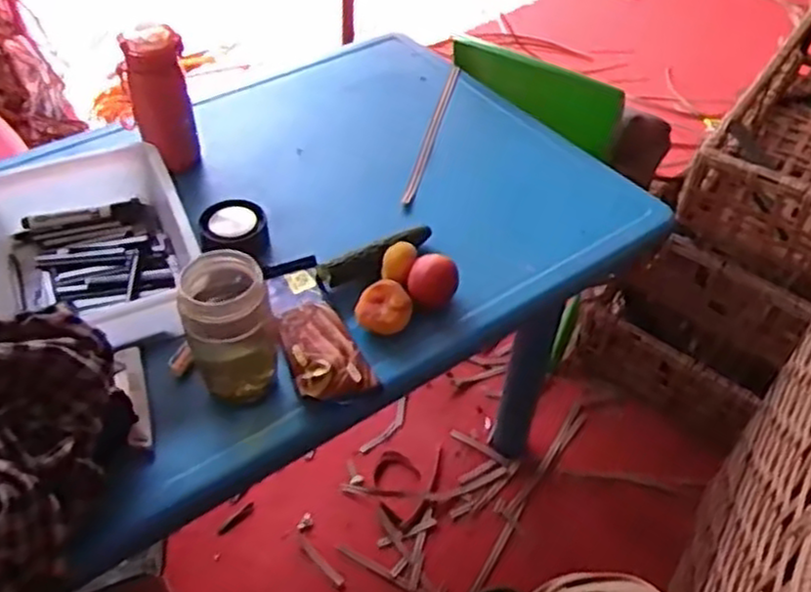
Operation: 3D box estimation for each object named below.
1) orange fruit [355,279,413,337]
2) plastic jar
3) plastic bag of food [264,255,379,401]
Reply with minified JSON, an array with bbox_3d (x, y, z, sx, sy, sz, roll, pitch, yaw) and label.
[{"bbox_3d":[-0.021,0.017,0.754,0.052,0.044,0.058,6,47,5],"label":"orange fruit"},{"bbox_3d":[-0.155,0.024,0.664,0.071,0.125,0.087,-10,47,-10],"label":"plastic jar"},{"bbox_3d":[-0.096,0.030,0.742,0.073,0.030,0.190,-17,49,-16],"label":"plastic bag of food"}]

